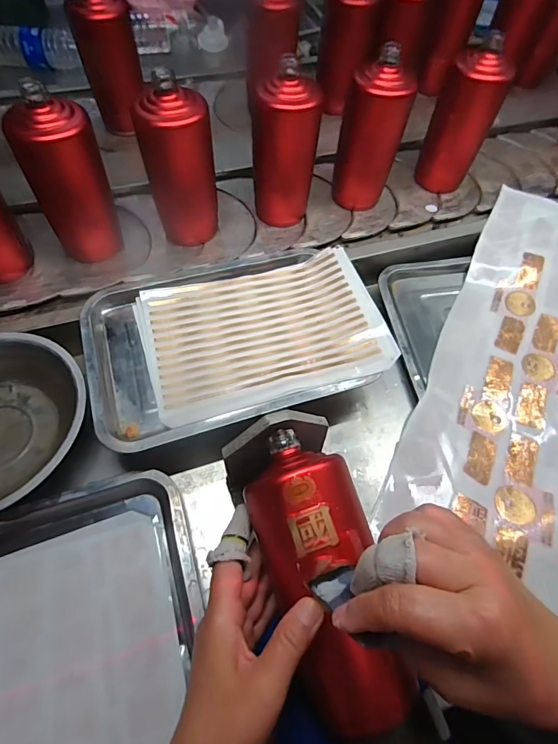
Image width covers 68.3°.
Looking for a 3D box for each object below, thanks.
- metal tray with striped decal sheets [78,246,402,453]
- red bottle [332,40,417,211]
[{"bbox_3d":[-0.046,-0.043,0.459,0.317,0.028,0.207,-16,65,-11],"label":"metal tray with striped decal sheets"},{"bbox_3d":[0.122,-0.315,0.558,0.061,0.182,0.071,-37,70,-23],"label":"red bottle"}]

